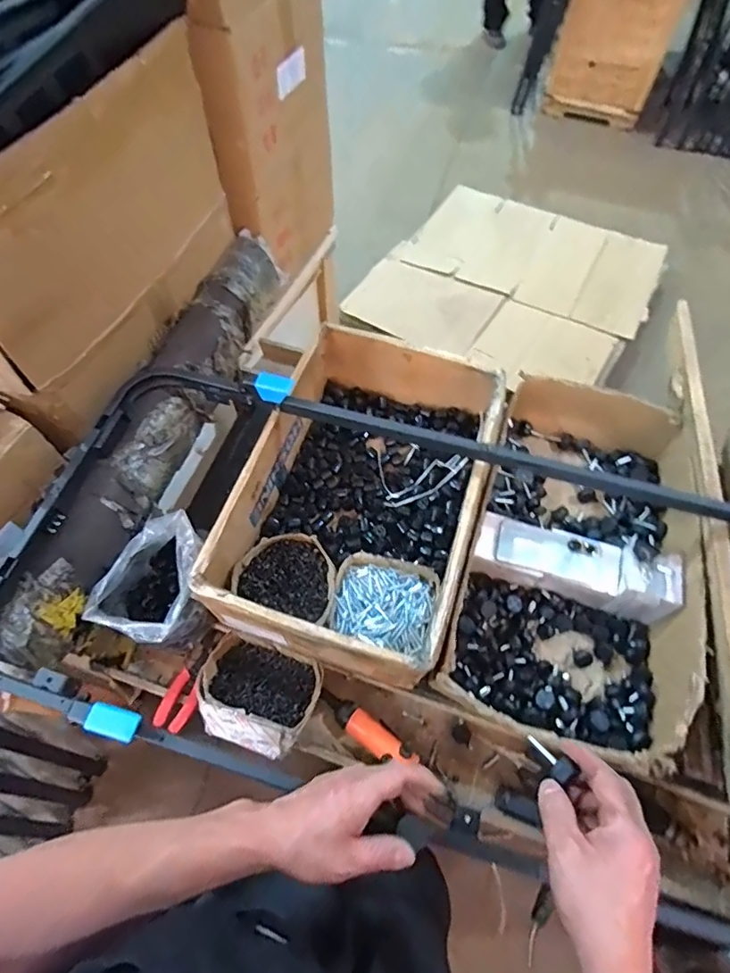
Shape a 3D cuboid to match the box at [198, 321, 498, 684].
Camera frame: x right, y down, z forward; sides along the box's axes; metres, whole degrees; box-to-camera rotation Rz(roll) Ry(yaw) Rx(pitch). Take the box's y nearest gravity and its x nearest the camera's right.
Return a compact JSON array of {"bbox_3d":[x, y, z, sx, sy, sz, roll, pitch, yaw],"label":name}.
[{"bbox_3d":[0.006,0.009,0.844,0.343,0.167,0.529,16,63,9],"label":"box"}]

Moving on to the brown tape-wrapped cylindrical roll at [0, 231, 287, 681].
[{"bbox_3d":[-0.329,-0.118,0.841,0.140,0.112,0.836,12,62,7],"label":"brown tape-wrapped cylindrical roll"}]

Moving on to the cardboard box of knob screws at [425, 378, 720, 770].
[{"bbox_3d":[0.330,0.101,0.811,0.337,0.140,0.579,16,63,9],"label":"cardboard box of knob screws"}]

